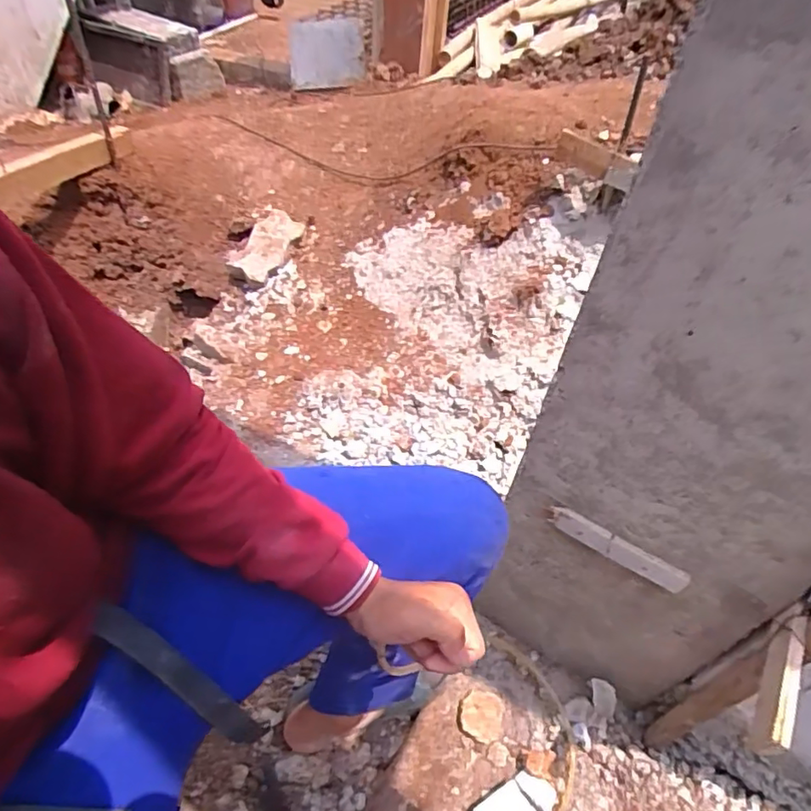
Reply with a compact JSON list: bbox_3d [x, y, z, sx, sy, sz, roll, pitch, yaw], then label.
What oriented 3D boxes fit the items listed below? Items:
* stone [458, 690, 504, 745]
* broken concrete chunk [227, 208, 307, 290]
[{"bbox_3d":[0.116,0.472,0.843,0.067,0.025,0.063,3,47,-3],"label":"stone"},{"bbox_3d":[-0.360,-0.401,1.430,0.130,0.047,0.230,29,72,4],"label":"broken concrete chunk"}]

